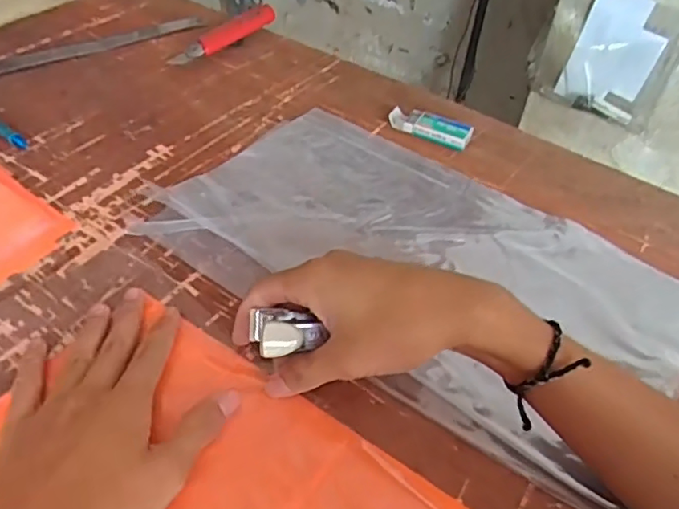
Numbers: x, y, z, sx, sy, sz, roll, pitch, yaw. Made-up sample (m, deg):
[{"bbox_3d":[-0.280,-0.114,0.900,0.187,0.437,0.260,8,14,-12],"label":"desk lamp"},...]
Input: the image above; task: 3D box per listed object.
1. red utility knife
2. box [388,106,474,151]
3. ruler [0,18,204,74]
[{"bbox_3d":[-0.126,-0.247,0.646,0.029,0.020,0.156,27,48,20],"label":"red utility knife"},{"bbox_3d":[0.086,-0.122,0.548,0.080,0.012,0.029,21,47,14],"label":"box"},{"bbox_3d":[-0.293,-0.221,0.619,0.307,0.007,0.036,-27,53,-29],"label":"ruler"}]

